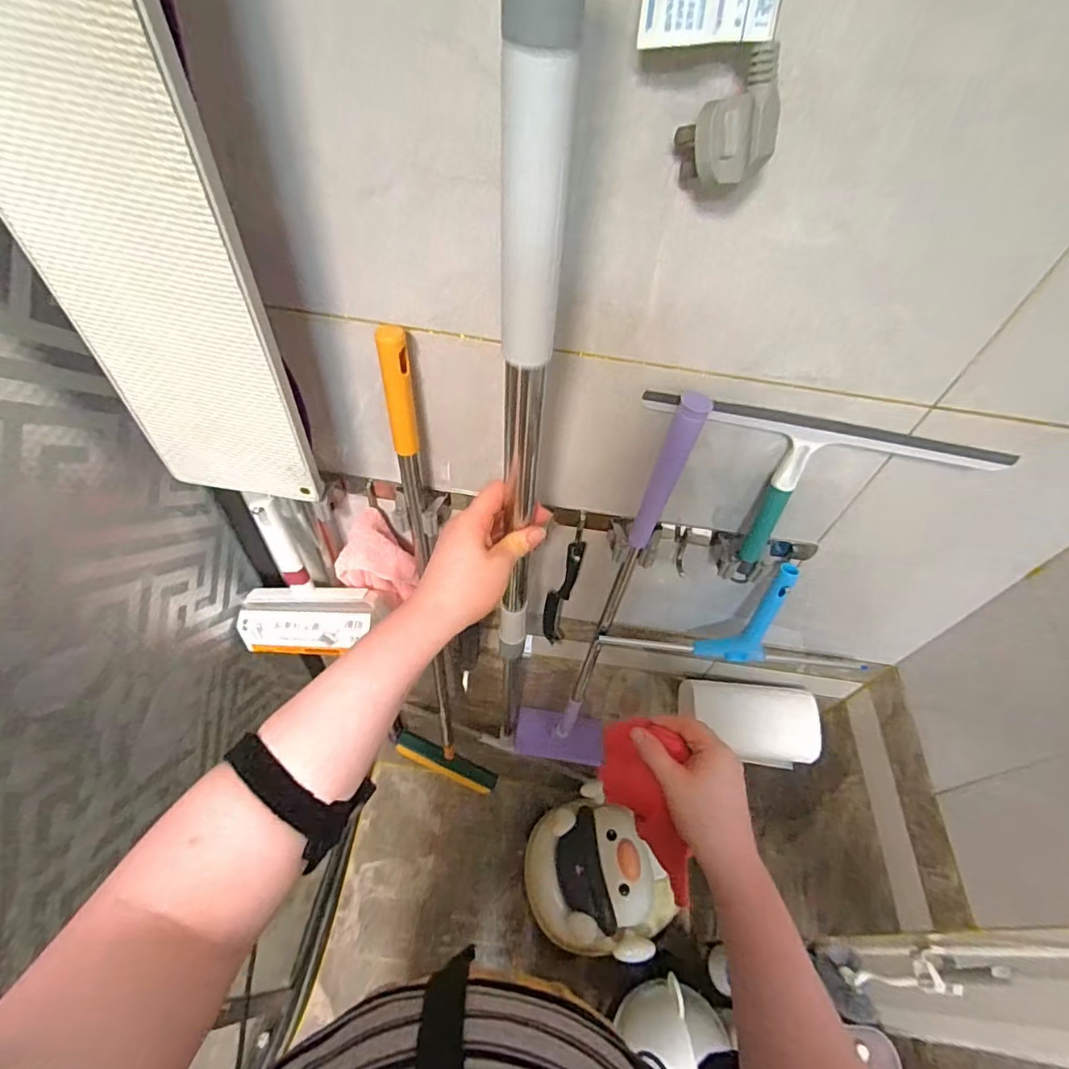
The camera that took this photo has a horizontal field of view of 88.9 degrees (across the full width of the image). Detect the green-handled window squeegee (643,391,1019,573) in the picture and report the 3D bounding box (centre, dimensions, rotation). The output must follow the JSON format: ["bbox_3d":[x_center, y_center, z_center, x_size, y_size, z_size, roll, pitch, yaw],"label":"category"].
[{"bbox_3d":[0.232,-0.037,0.487,0.252,0.162,0.046,10,52,2],"label":"green-handled window squeegee"}]

